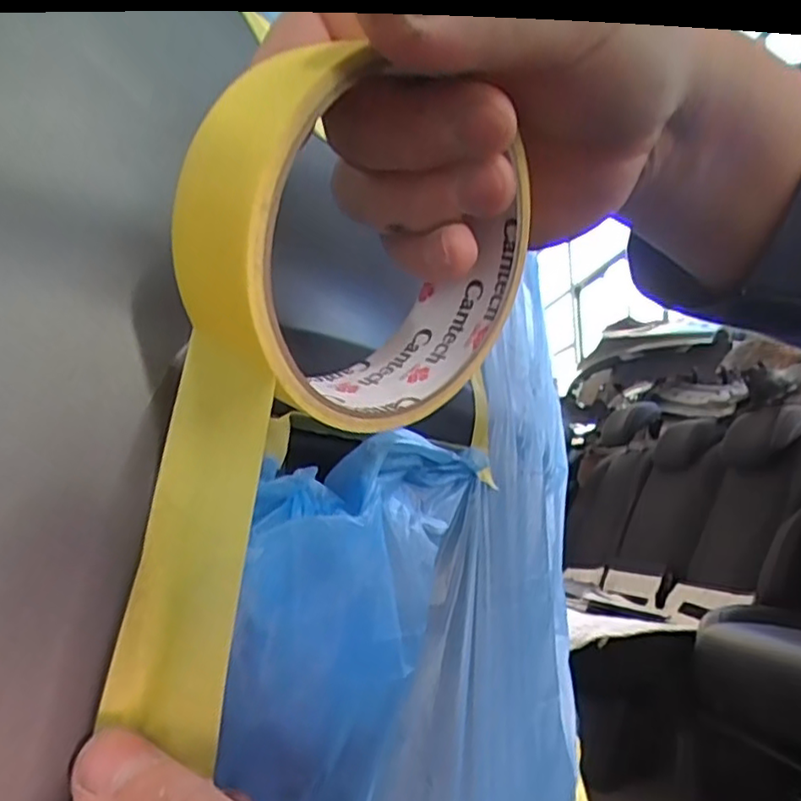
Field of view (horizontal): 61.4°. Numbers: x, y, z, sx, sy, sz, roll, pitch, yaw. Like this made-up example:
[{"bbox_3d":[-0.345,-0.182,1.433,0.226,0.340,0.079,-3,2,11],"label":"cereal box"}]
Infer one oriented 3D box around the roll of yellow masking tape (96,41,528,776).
[{"bbox_3d":[-0.018,0.006,0.167,0.086,0.153,0.034,6,16,-42],"label":"roll of yellow masking tape"}]

